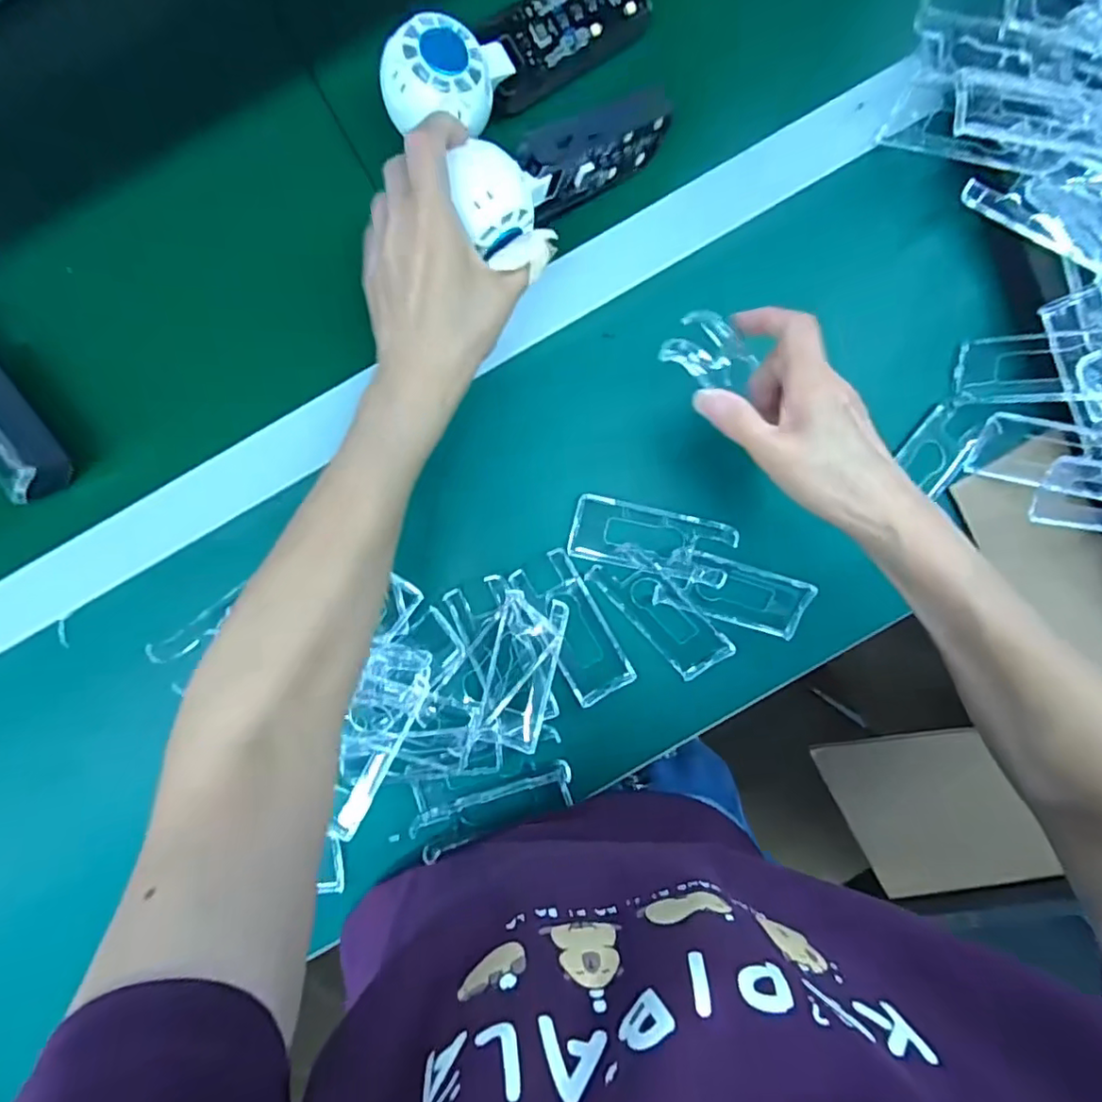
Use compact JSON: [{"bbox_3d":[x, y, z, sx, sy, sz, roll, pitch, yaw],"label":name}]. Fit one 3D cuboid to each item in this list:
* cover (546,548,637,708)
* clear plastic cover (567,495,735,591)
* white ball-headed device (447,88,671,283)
[{"bbox_3d":[0.017,0.054,0.404,0.043,0.006,0.106,-30,97,-1],"label":"cover"},{"bbox_3d":[0.069,-0.007,0.396,0.107,0.017,0.044,12,95,-5],"label":"clear plastic cover"},{"bbox_3d":[0.010,-0.212,0.337,0.060,0.053,0.158,49,63,-7],"label":"white ball-headed device"}]

